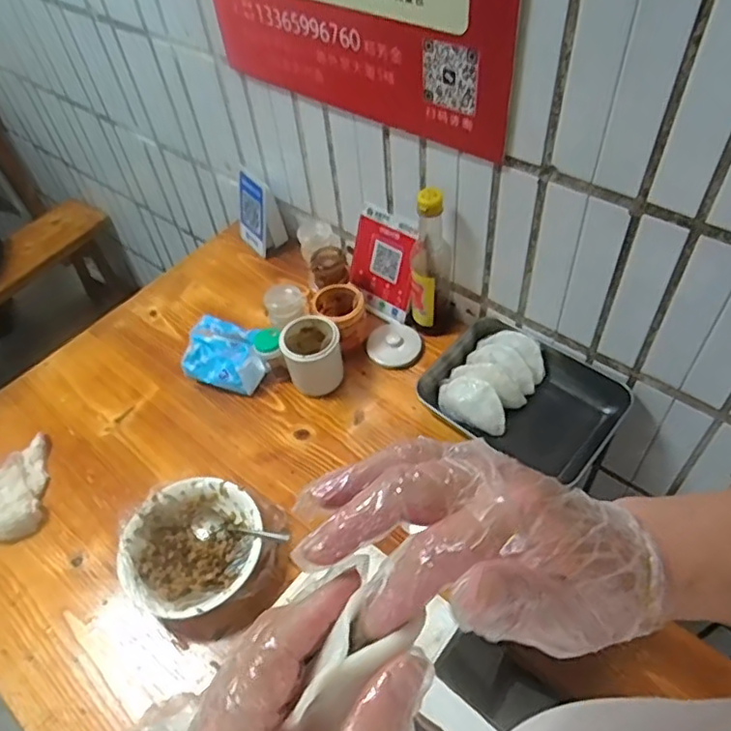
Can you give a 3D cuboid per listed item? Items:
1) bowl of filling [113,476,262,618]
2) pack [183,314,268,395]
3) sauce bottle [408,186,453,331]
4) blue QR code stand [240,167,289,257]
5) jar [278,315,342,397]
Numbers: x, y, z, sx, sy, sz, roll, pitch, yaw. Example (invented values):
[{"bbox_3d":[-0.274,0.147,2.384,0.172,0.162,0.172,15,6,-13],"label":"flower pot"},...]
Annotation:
[{"bbox_3d":[-0.210,0.229,0.746,0.170,0.059,0.165,-3,51,3],"label":"bowl of filling"},{"bbox_3d":[-0.215,-0.017,0.940,0.133,0.070,0.097,14,54,16],"label":"pack"},{"bbox_3d":[0.095,-0.153,0.890,0.065,0.243,0.062,2,51,7],"label":"sauce bottle"},{"bbox_3d":[-0.199,-0.279,1.112,0.065,0.138,0.099,-31,55,-18],"label":"blue QR code stand"},{"bbox_3d":[-0.079,-0.016,0.902,0.083,0.118,0.076,-7,51,0],"label":"jar"}]

